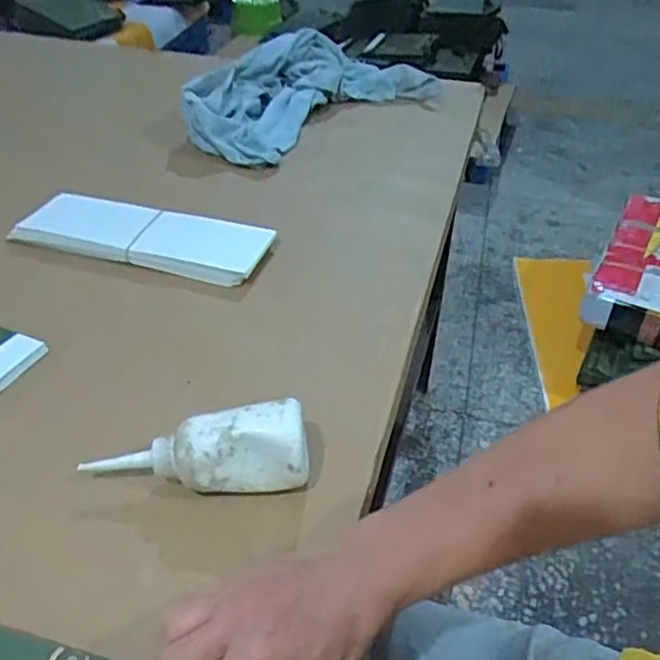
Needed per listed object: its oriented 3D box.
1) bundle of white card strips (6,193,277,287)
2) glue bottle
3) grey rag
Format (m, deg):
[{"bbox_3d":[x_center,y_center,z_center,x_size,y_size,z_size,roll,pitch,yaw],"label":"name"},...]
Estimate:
[{"bbox_3d":[-0.209,-0.108,0.757,0.276,0.021,0.091,12,46,11],"label":"bundle of white card strips"},{"bbox_3d":[-0.099,0.091,0.497,0.164,0.067,0.046,-1,39,-4],"label":"glue bottle"},{"bbox_3d":[-0.035,-0.370,1.032,0.397,0.082,0.213,-27,48,-32],"label":"grey rag"}]

